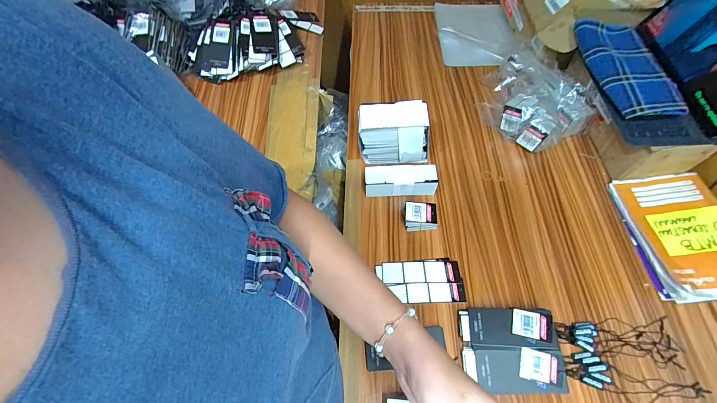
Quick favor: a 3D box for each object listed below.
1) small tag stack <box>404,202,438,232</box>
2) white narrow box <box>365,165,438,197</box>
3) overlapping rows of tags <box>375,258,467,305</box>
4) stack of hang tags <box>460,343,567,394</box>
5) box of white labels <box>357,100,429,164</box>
[{"bbox_3d":[0.102,0.026,0.543,0.052,0.038,0.040,-1,59,1],"label":"small tag stack"},{"bbox_3d":[0.072,-0.035,0.572,0.119,0.049,0.041,0,59,1],"label":"white narrow box"},{"bbox_3d":[0.097,0.124,0.505,0.124,0.005,0.068,-2,59,1],"label":"overlapping rows of tags"},{"bbox_3d":[0.204,0.221,0.429,0.120,0.024,0.055,4,60,4],"label":"stack of hang tags"},{"bbox_3d":[0.064,-0.118,0.581,0.124,0.109,0.057,3,60,3],"label":"box of white labels"}]

